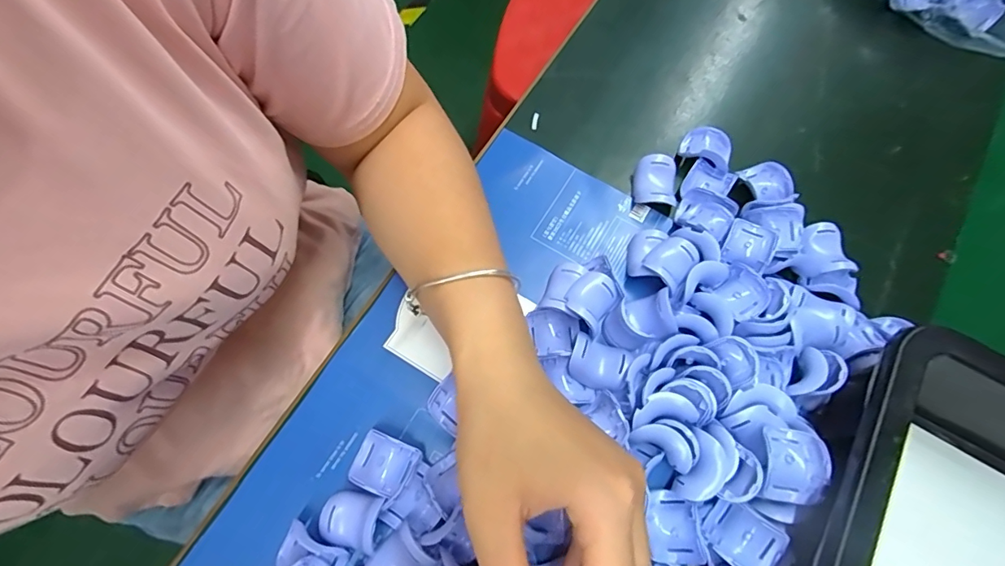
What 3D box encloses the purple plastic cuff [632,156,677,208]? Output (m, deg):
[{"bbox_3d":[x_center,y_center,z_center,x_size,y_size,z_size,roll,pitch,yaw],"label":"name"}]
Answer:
[{"bbox_3d":[0.110,-0.072,0.354,0.028,0.020,0.037,7,71,1],"label":"purple plastic cuff"}]

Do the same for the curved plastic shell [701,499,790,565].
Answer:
[{"bbox_3d":[0.131,0.138,0.266,0.037,0.014,0.029,34,93,38],"label":"curved plastic shell"}]

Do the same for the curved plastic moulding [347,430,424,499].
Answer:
[{"bbox_3d":[-0.070,0.107,0.286,0.036,0.010,0.031,23,72,6],"label":"curved plastic moulding"}]

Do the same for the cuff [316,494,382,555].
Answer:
[{"bbox_3d":[-0.086,0.132,0.270,0.033,0.021,0.027,6,71,1],"label":"cuff"}]

